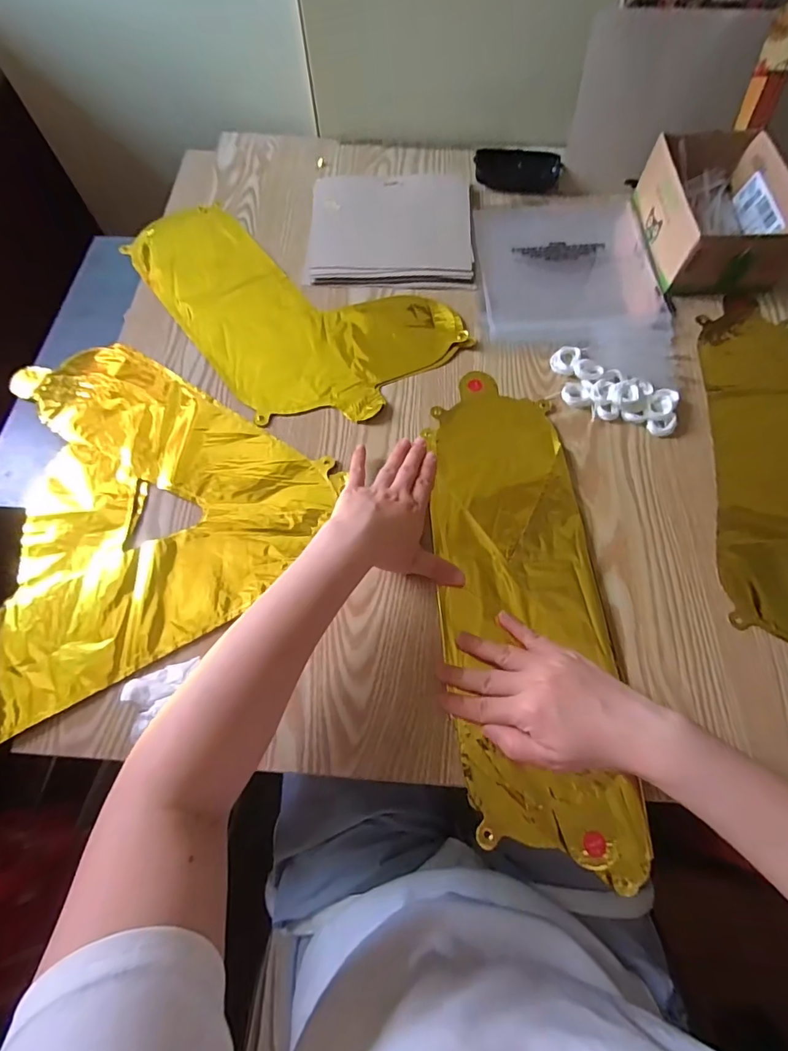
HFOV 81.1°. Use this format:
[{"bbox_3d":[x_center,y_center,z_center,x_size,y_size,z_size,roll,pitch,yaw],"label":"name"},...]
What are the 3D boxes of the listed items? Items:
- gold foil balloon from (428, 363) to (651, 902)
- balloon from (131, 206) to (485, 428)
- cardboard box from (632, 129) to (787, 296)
[{"bbox_3d":[0.108,0.045,0.401,0.134,0.008,0.419,-3,67,-1],"label":"gold foil balloon"},{"bbox_3d":[-0.129,-0.269,0.535,0.231,0.008,0.386,-39,72,-15],"label":"balloon"},{"bbox_3d":[0.369,-0.359,0.531,0.134,0.068,0.184,-3,67,-1],"label":"cardboard box"}]

